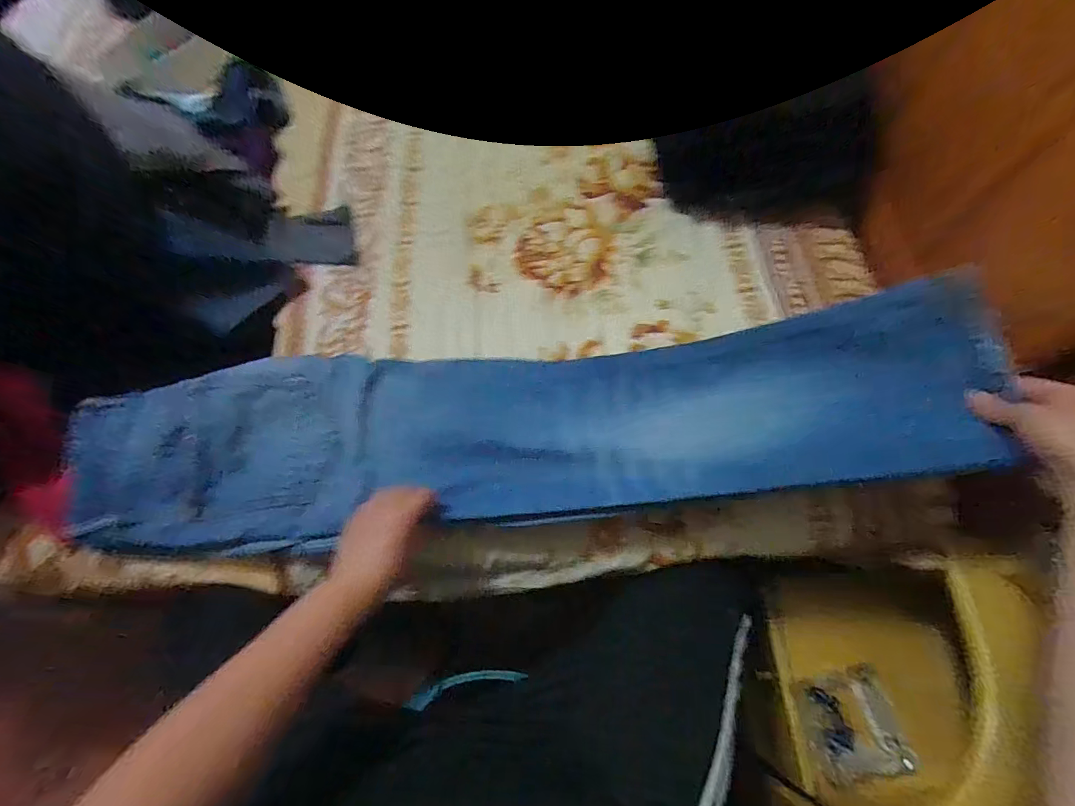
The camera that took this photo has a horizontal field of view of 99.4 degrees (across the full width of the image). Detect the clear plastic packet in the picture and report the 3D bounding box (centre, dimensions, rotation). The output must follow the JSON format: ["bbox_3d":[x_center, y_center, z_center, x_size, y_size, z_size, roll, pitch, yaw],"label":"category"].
[{"bbox_3d":[0.381,0.390,0.555,0.106,0.040,0.113,-8,65,1],"label":"clear plastic packet"}]

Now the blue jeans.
[{"bbox_3d":[-0.050,0.023,0.454,0.899,0.111,0.199,-4,66,8],"label":"blue jeans"}]

